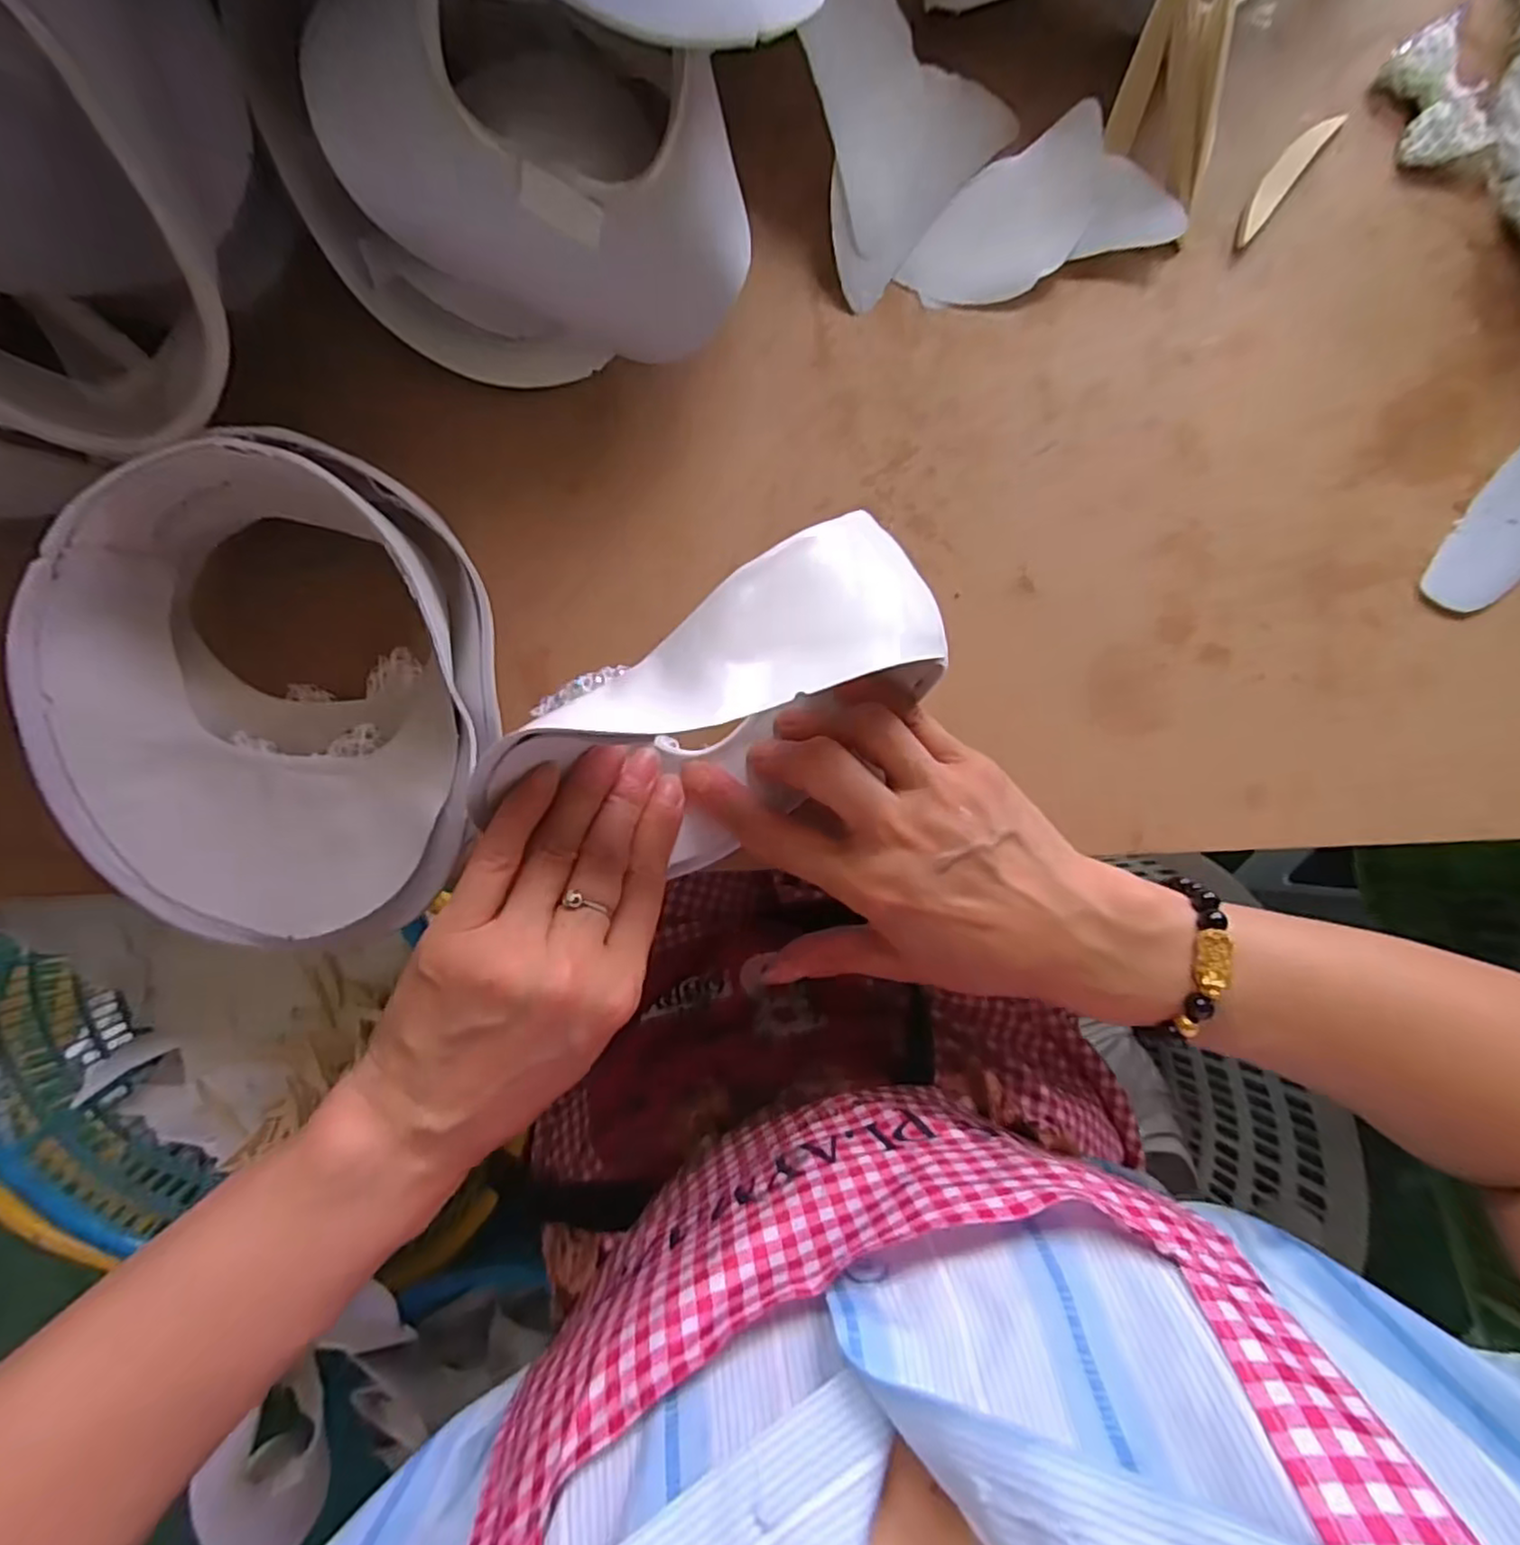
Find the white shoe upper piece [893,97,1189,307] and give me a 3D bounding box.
[{"bbox_3d":[0.112,-0.235,0.289,0.112,0.012,0.059,-19,89,-5],"label":"white shoe upper piece"}]

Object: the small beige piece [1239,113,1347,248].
[{"bbox_3d":[0.226,-0.258,0.298,0.013,0.006,0.071,38,85,-1],"label":"small beige piece"}]

